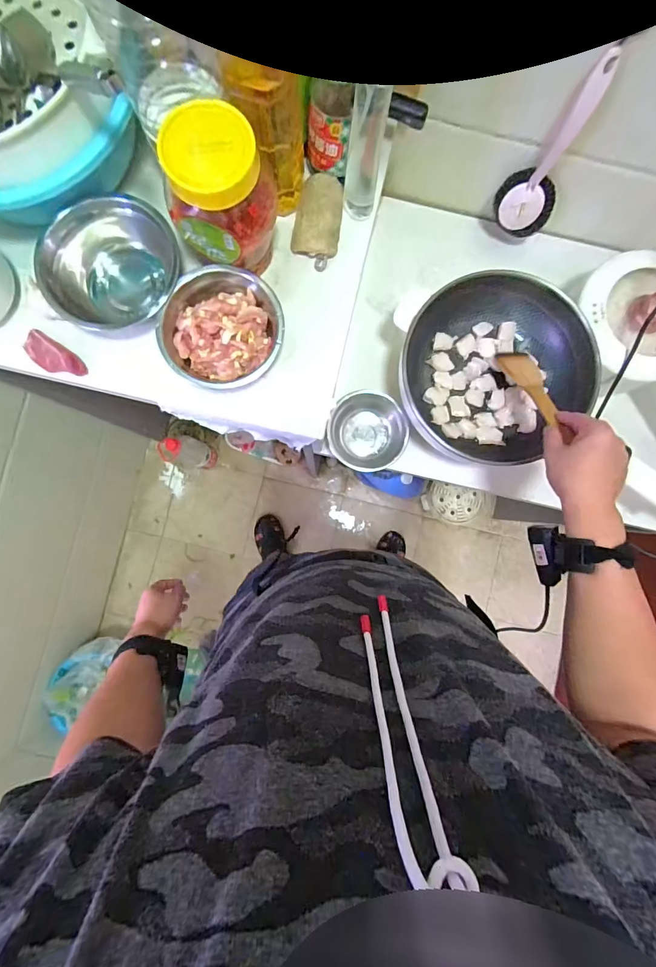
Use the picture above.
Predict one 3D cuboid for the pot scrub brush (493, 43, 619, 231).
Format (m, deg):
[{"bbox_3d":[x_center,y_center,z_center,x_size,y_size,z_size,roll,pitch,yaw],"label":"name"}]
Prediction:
[{"bbox_3d":[0.300,-0.429,0.516,0.083,0.215,0.040,29,87,1],"label":"pot scrub brush"}]

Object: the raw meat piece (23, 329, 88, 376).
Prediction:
[{"bbox_3d":[-0.352,-0.161,0.495,0.078,0.019,0.037,33,88,1],"label":"raw meat piece"}]

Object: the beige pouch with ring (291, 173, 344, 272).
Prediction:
[{"bbox_3d":[-0.013,-0.344,0.505,0.060,0.033,0.108,8,87,0],"label":"beige pouch with ring"}]

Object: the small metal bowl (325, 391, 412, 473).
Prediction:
[{"bbox_3d":[0.062,-0.083,0.634,0.120,0.063,0.125,0,87,-1],"label":"small metal bowl"}]

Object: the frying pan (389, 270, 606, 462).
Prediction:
[{"bbox_3d":[0.243,-0.160,0.567,0.257,0.094,0.254,-13,88,-1],"label":"frying pan"}]

